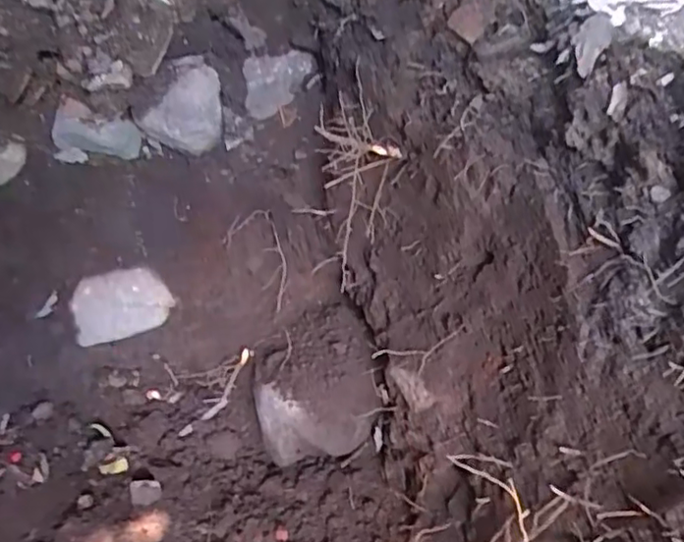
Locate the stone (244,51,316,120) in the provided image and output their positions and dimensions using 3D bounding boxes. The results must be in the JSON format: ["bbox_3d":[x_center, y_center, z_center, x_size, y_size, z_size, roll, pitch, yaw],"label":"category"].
[{"bbox_3d":[-0.110,-0.332,1.104,0.039,0.096,0.131,32,54,29],"label":"stone"}]

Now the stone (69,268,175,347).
[{"bbox_3d":[-0.469,0.065,1.360,0.200,0.141,0.070,-17,17,-7],"label":"stone"}]

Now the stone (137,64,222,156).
[{"bbox_3d":[-0.265,-0.256,1.061,0.134,0.142,0.068,-14,46,-12],"label":"stone"}]

